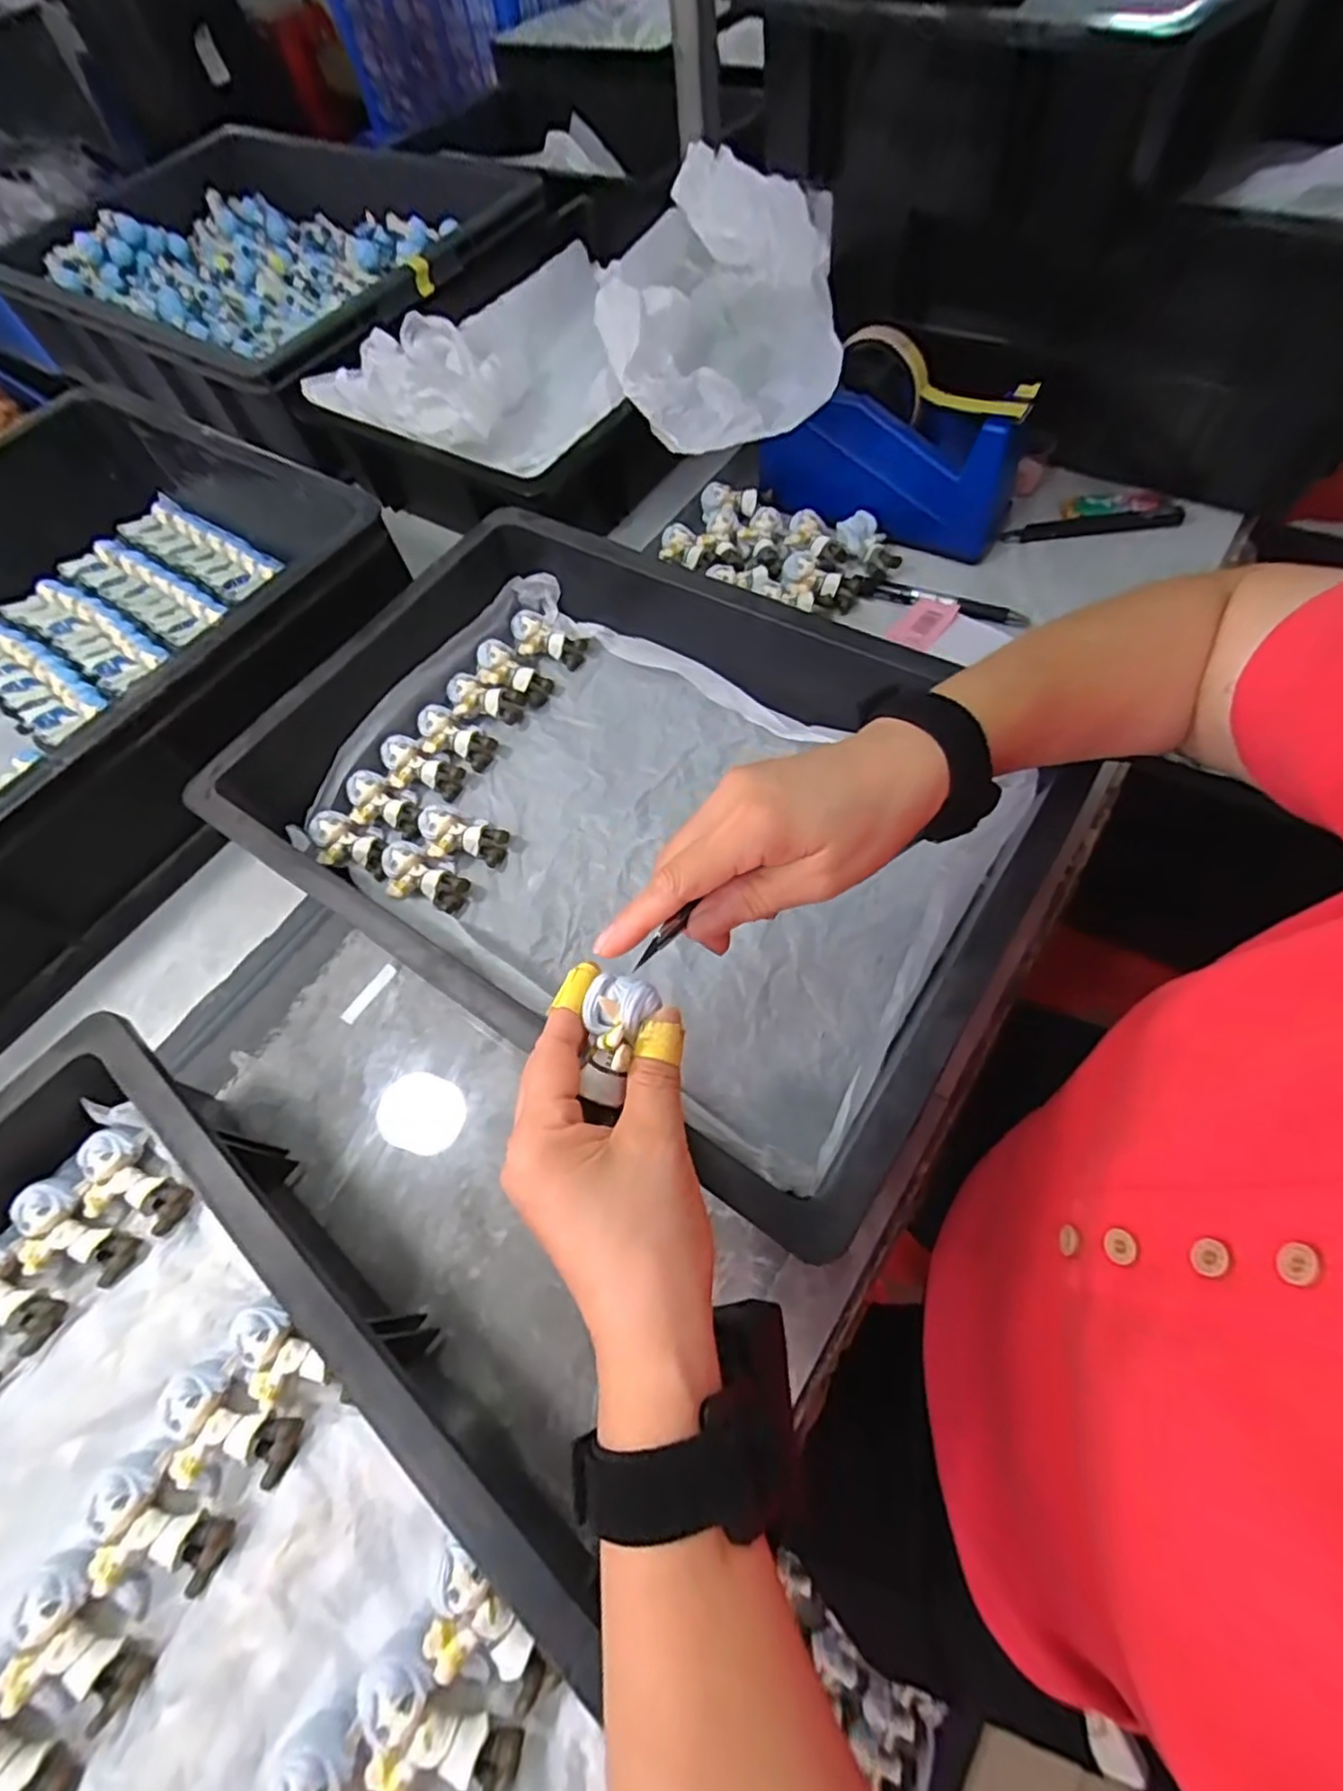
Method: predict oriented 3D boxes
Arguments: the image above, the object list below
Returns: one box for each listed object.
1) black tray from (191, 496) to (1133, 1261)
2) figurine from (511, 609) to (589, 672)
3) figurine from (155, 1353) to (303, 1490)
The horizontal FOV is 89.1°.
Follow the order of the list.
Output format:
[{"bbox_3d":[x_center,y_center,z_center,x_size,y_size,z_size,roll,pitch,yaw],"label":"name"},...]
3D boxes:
[{"bbox_3d":[-0.033,-0.054,0.430,0.454,0.116,0.308,30,70,20],"label":"black tray"},{"bbox_3d":[-0.103,-0.209,0.561,0.065,0.020,0.035,27,63,0],"label":"figurine"},{"bbox_3d":[-0.202,0.244,0.311,0.064,0.028,0.038,28,64,2],"label":"figurine"}]

